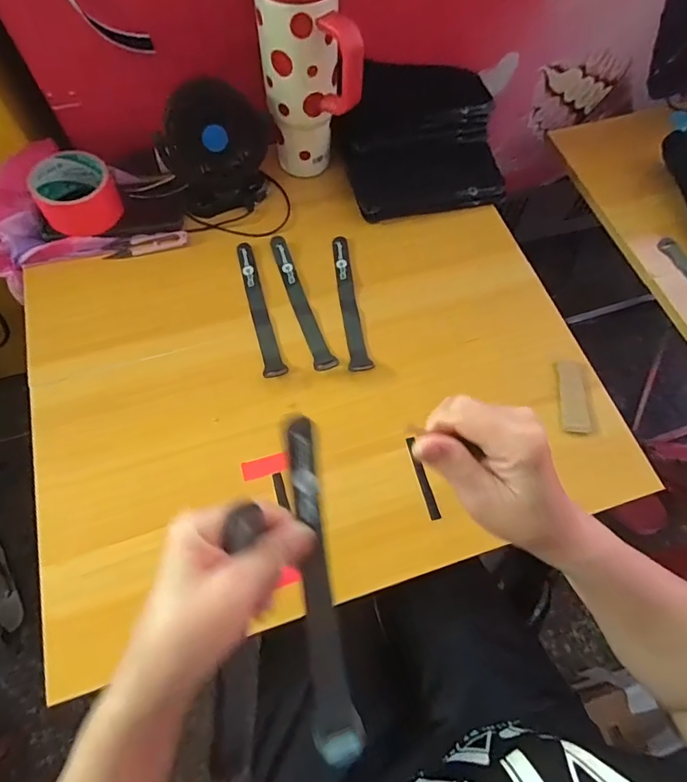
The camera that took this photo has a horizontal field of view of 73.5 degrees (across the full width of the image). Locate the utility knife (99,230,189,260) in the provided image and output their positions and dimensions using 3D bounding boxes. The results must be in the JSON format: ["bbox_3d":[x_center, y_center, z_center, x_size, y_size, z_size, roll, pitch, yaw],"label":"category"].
[{"bbox_3d":[-0.241,-0.179,0.564,0.098,0.008,0.030,-17,67,-9],"label":"utility knife"}]

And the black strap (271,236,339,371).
[{"bbox_3d":[-0.049,-0.106,0.536,0.023,0.008,0.187,-17,67,-9],"label":"black strap"}]

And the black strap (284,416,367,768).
[{"bbox_3d":[-0.014,0.111,0.274,0.023,0.029,0.186,-8,84,-5],"label":"black strap"}]

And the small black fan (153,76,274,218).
[{"bbox_3d":[-0.146,-0.287,0.541,0.125,0.131,0.069,-14,67,-8],"label":"small black fan"}]

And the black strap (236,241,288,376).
[{"bbox_3d":[-0.099,-0.098,0.533,0.023,0.005,0.186,-15,67,-9],"label":"black strap"}]

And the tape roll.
[{"bbox_3d":[-0.314,-0.232,0.543,0.084,0.055,0.081,1,66,-2],"label":"tape roll"}]

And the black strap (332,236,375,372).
[{"bbox_3d":[0.007,-0.106,0.538,0.023,0.006,0.183,-8,66,-5],"label":"black strap"}]

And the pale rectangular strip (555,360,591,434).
[{"bbox_3d":[0.249,0.005,0.494,0.030,0.011,0.086,6,66,1],"label":"pale rectangular strip"}]

